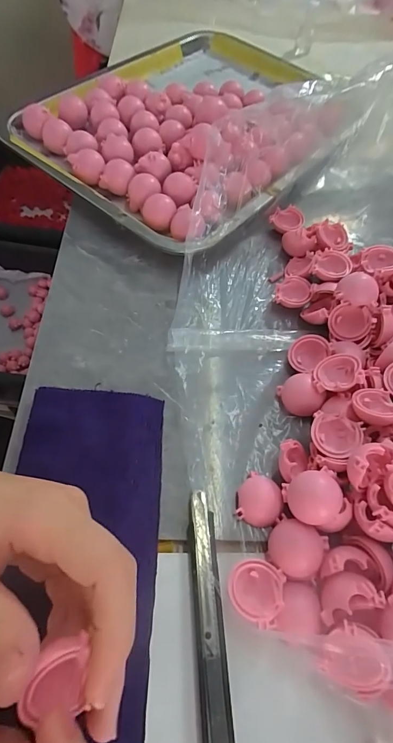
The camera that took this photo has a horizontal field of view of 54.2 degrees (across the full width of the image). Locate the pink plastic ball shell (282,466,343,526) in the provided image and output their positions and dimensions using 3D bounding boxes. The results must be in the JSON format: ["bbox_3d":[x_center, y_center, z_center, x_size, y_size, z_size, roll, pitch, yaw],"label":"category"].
[{"bbox_3d":[0.065,0.072,0.217,0.027,0.023,0.028,3,61,-5],"label":"pink plastic ball shell"}]

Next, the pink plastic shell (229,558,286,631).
[{"bbox_3d":[0.031,0.115,0.203,0.029,0.007,0.029,3,45,-3],"label":"pink plastic shell"}]

